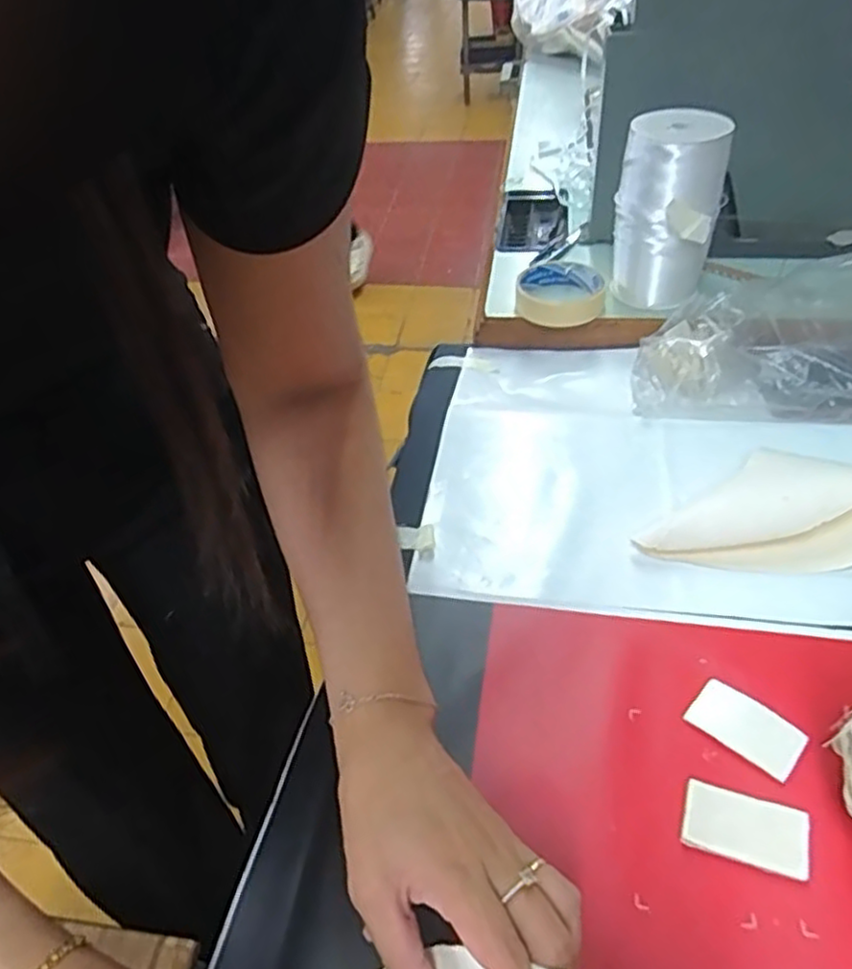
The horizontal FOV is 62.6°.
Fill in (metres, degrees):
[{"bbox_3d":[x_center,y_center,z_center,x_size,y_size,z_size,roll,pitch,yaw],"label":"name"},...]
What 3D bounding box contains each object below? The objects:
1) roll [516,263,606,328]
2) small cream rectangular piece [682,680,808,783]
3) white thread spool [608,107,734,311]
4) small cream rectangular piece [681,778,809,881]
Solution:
[{"bbox_3d":[0.135,-0.190,0.694,0.083,0.032,0.083,8,45,13],"label":"roll"},{"bbox_3d":[0.174,0.132,0.383,0.056,0.004,0.031,29,62,36],"label":"small cream rectangular piece"},{"bbox_3d":[0.219,-0.244,0.644,0.088,0.167,0.087,12,46,17],"label":"white thread spool"},{"bbox_3d":[0.157,0.169,0.344,0.056,0.009,0.032,15,46,20],"label":"small cream rectangular piece"}]

